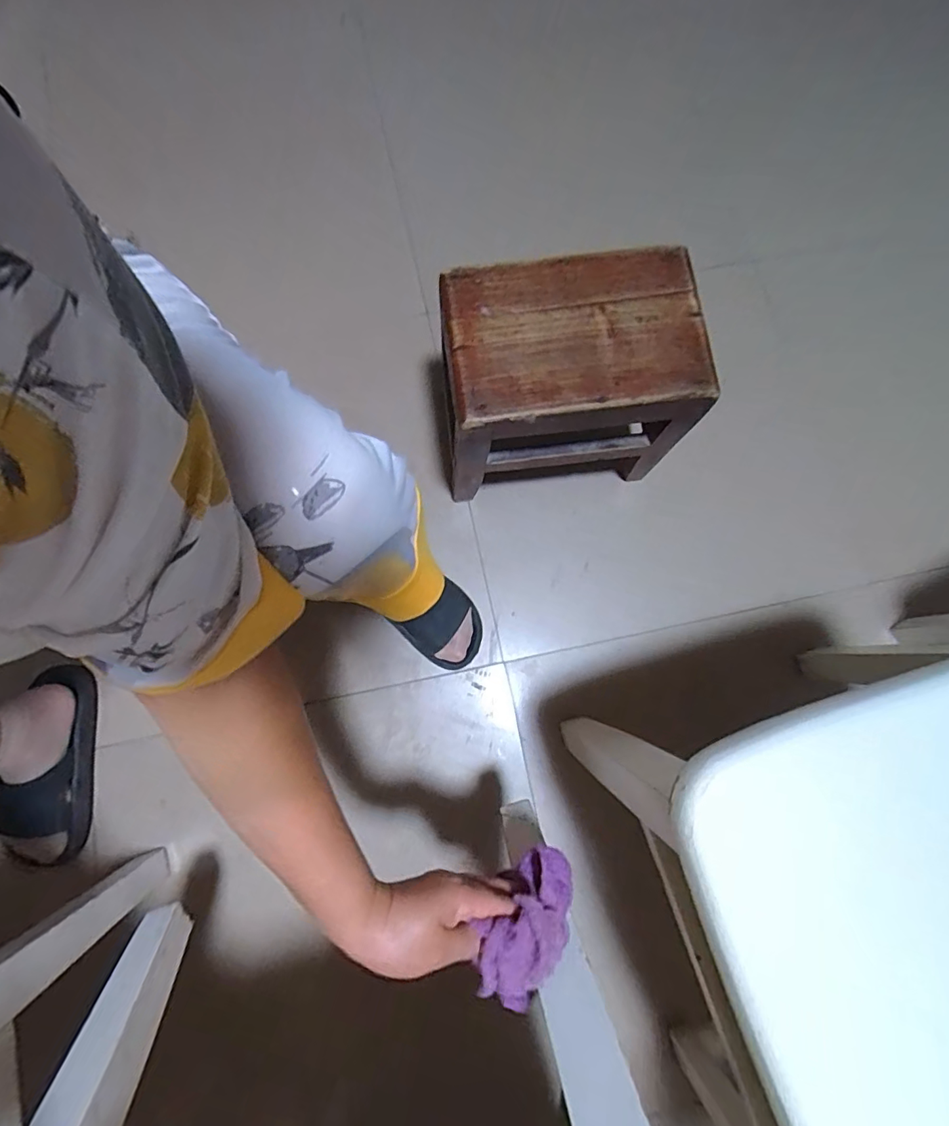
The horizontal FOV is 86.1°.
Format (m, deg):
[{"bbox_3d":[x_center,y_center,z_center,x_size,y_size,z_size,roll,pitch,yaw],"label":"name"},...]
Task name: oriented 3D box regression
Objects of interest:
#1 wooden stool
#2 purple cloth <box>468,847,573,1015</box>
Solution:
[{"bbox_3d":[0.112,-0.234,0.693,0.290,0.257,0.190,-7,79,-3],"label":"wooden stool"},{"bbox_3d":[0.044,0.281,0.404,0.053,0.042,0.109,38,41,6],"label":"purple cloth"}]

